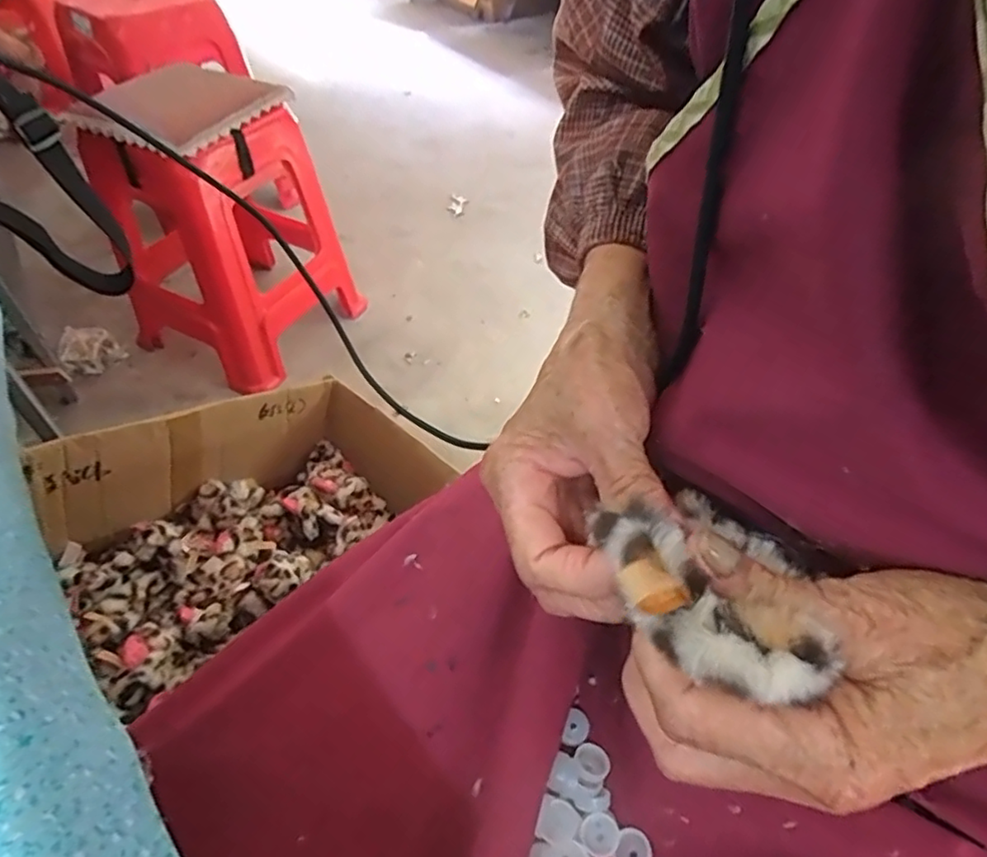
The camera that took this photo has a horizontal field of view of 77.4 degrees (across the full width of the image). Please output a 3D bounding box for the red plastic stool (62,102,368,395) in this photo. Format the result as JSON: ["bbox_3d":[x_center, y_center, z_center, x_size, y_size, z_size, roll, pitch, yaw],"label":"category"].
[{"bbox_3d":[-0.549,-0.388,1.253,0.351,0.465,0.353,24,53,20],"label":"red plastic stool"}]

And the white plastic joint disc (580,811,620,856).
[{"bbox_3d":[0.047,0.178,0.270,0.016,0.004,0.017,0,47,-1],"label":"white plastic joint disc"}]

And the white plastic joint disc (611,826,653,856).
[{"bbox_3d":[0.060,0.182,0.265,0.015,0.006,0.017,26,52,21],"label":"white plastic joint disc"}]

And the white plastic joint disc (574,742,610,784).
[{"bbox_3d":[0.046,0.156,0.288,0.016,0.004,0.015,0,47,-1],"label":"white plastic joint disc"}]

